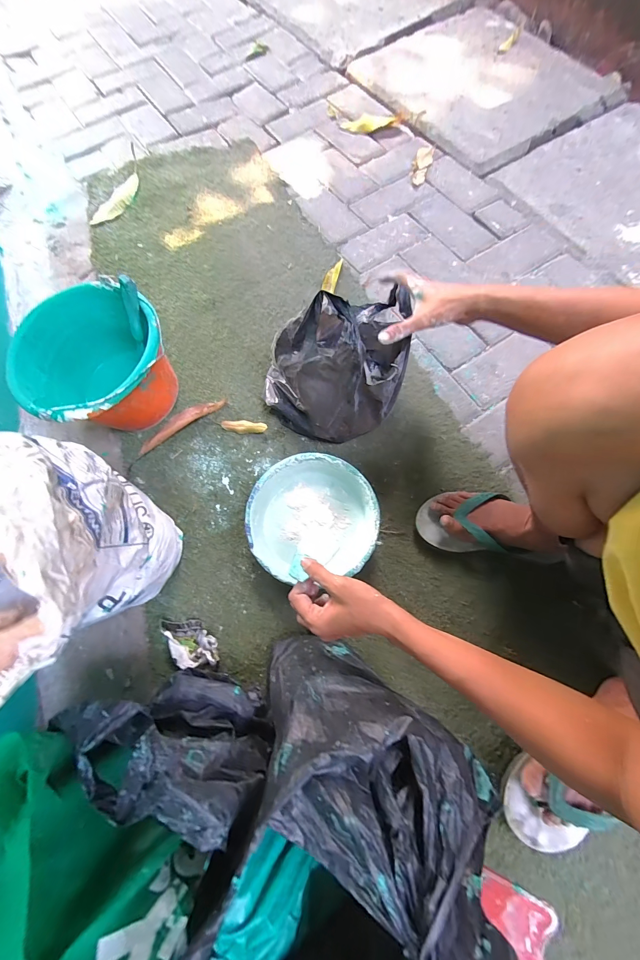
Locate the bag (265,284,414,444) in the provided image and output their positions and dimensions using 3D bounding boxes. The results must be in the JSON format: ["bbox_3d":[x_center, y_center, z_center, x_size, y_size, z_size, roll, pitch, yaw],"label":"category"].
[{"bbox_3d":[0.018,-0.202,0.534,0.230,0.211,0.203,9,72,5],"label":"bag"}]

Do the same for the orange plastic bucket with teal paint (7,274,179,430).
[{"bbox_3d":[-0.364,-0.187,0.566,0.240,0.182,0.230,-1,71,2],"label":"orange plastic bucket with teal paint"}]

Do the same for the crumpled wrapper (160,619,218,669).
[{"bbox_3d":[-0.193,0.239,0.489,0.101,0.042,0.048,35,76,13],"label":"crumpled wrapper"}]

